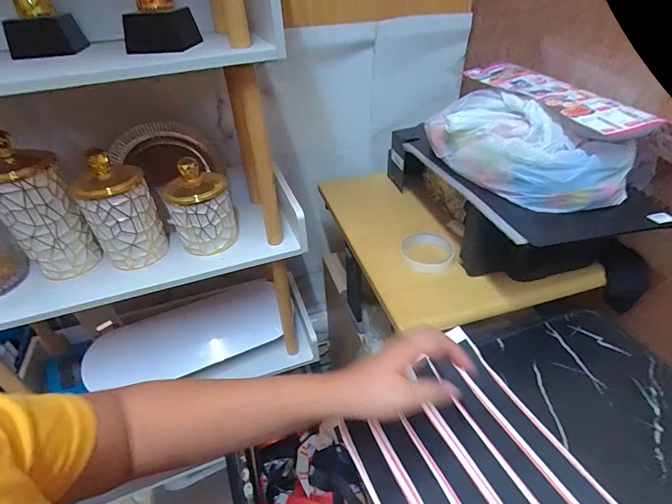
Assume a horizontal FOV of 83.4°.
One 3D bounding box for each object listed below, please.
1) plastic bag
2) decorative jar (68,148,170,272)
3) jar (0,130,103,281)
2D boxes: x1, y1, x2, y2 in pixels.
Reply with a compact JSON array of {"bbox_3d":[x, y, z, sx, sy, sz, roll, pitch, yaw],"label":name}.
[{"bbox_3d":[0.257,-0.155,0.544,0.146,0.095,0.264,-22,40,-23],"label":"plastic bag"},{"bbox_3d":[-0.349,-0.064,0.618,0.102,0.166,0.088,-31,44,-31],"label":"decorative jar"},{"bbox_3d":[-0.474,-0.065,0.607,0.088,0.210,0.100,23,45,32],"label":"jar"}]

